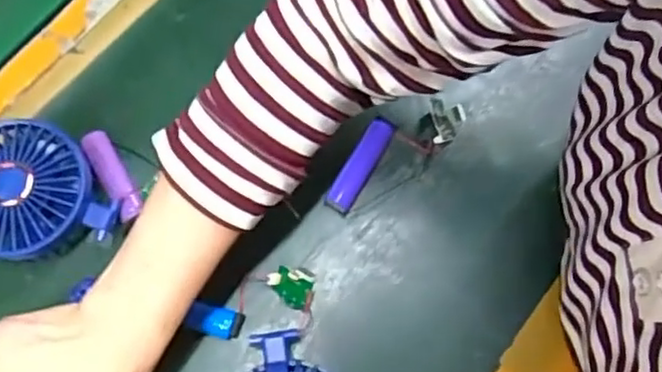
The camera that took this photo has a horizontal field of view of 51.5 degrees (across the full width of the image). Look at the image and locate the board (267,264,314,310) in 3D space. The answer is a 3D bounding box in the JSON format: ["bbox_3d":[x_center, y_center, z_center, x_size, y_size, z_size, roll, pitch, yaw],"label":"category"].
[{"bbox_3d":[-0.023,0.061,0.434,0.030,0.016,0.024,42,79,11],"label":"board"}]

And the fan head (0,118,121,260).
[{"bbox_3d":[-0.190,0.003,0.426,0.089,0.031,0.087,0,74,1],"label":"fan head"}]

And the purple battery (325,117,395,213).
[{"bbox_3d":[0.020,-0.014,0.457,0.017,0.014,0.066,30,76,9],"label":"purple battery"}]

